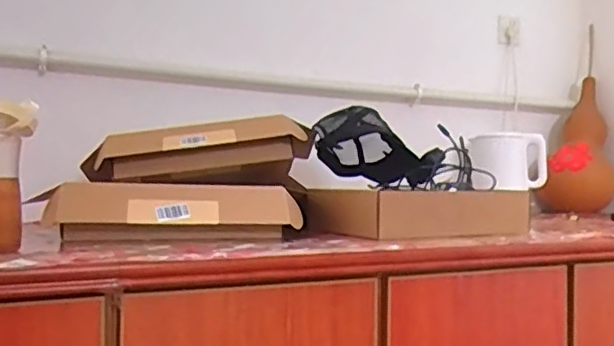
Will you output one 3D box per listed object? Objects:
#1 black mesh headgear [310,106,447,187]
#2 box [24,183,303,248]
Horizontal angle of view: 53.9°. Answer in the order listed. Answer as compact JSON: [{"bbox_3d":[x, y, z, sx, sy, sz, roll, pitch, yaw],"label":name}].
[{"bbox_3d":[0.143,-0.053,1.265,0.255,0.140,0.115,1,-2,-3],"label":"black mesh headgear"},{"bbox_3d":[-0.221,0.068,0.997,0.417,0.092,0.085,1,-2,-10],"label":"box"}]

